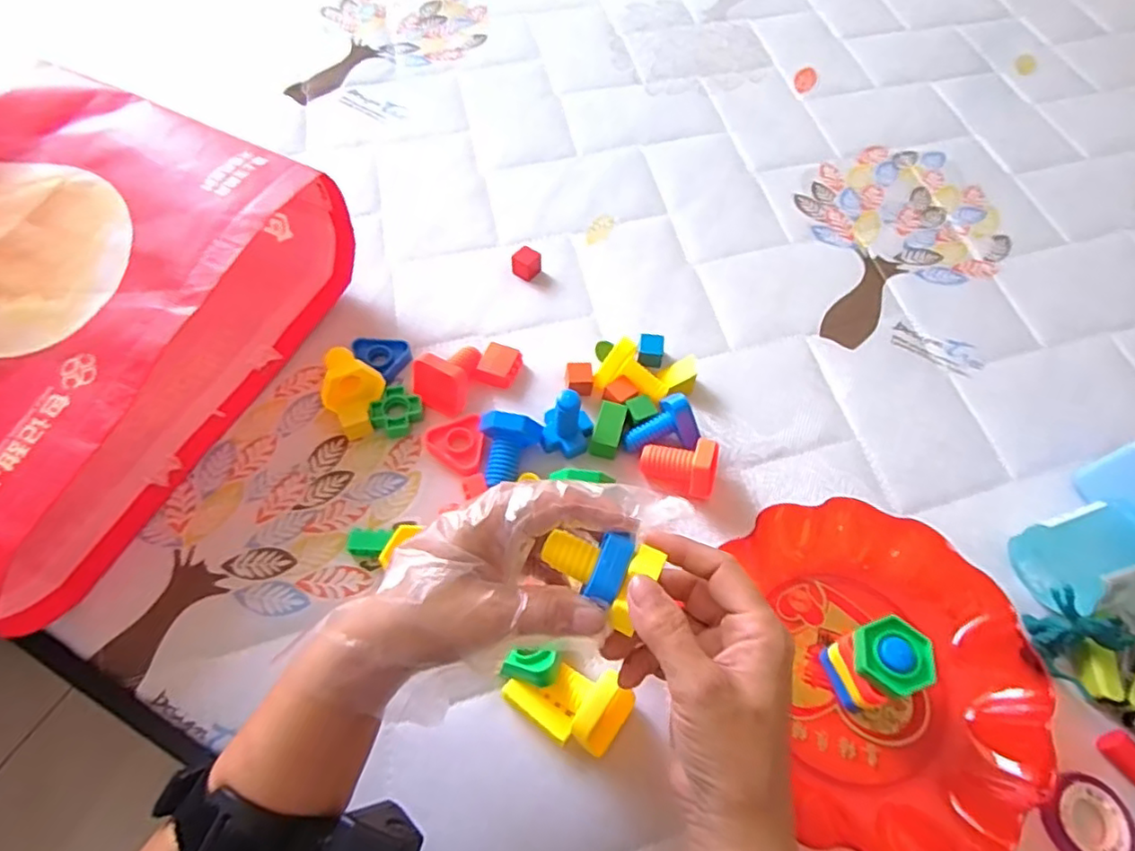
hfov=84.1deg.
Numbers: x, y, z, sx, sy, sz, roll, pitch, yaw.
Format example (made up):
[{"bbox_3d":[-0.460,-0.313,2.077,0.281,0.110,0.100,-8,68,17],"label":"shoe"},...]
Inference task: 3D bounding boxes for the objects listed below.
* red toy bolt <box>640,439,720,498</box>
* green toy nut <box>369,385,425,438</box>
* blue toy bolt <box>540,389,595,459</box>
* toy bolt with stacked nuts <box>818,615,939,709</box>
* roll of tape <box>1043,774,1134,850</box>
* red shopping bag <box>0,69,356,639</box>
[{"bbox_3d":[0.086,0.027,0.473,0.059,0.040,0.046,24,64,11],"label":"red toy bolt"},{"bbox_3d":[-0.134,-0.011,0.492,0.035,0.011,0.038,3,58,-5],"label":"green toy nut"},{"bbox_3d":[0.001,-0.003,0.475,0.037,0.059,0.034,3,58,-5],"label":"blue toy bolt"},{"bbox_3d":[0.195,0.150,0.399,0.048,0.056,0.043,-21,64,-13],"label":"toy bolt with stacked nuts"},{"bbox_3d":[0.317,0.240,0.378,0.059,0.008,0.052,27,59,10],"label":"roll of tape"},{"bbox_3d":[-0.354,-0.078,0.446,0.217,0.145,0.359,23,63,10],"label":"red shopping bag"}]

